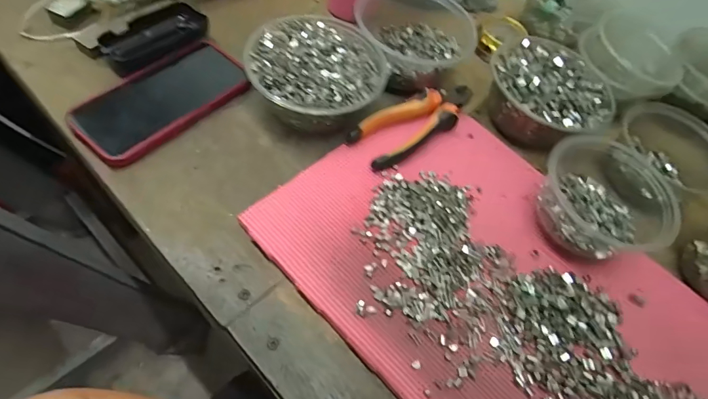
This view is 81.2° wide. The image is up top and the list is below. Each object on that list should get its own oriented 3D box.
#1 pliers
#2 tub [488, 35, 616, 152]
[{"bbox_3d":[0.066,-0.084,0.426,0.145,0.018,0.051,-32,70,-25],"label":"pliers"},{"bbox_3d":[0.214,-0.119,0.460,0.128,0.055,0.132,5,59,-8],"label":"tub"}]

